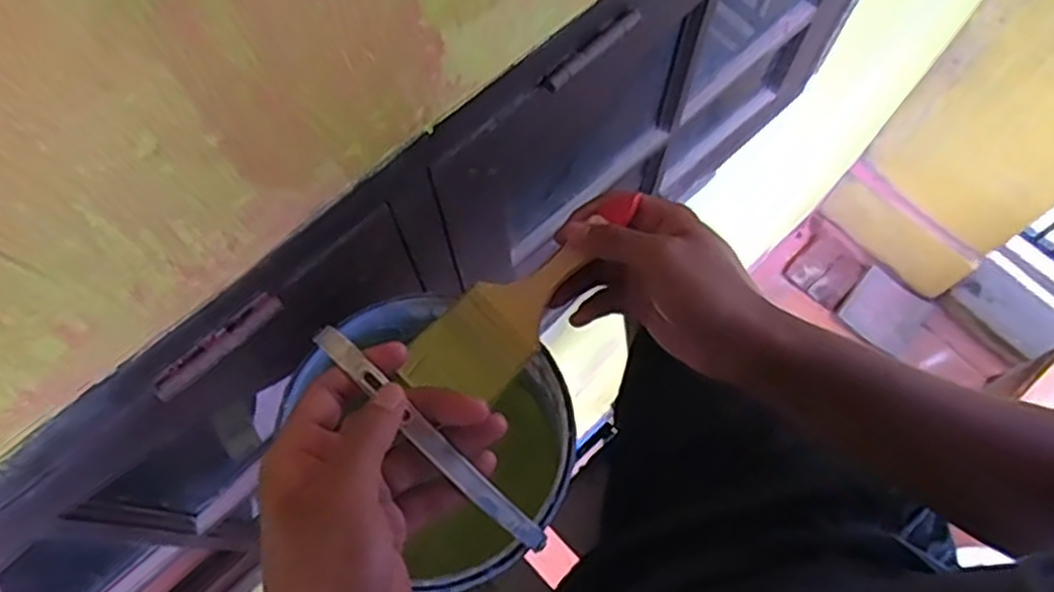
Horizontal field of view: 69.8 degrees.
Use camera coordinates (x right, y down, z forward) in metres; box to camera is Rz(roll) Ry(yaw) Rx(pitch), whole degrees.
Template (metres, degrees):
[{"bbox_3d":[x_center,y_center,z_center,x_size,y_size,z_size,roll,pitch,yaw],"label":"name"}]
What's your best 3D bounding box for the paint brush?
[{"bbox_3d":[0.002,0.001,0.460,0.169,0.016,0.058,-41,74,0],"label":"paint brush"}]

